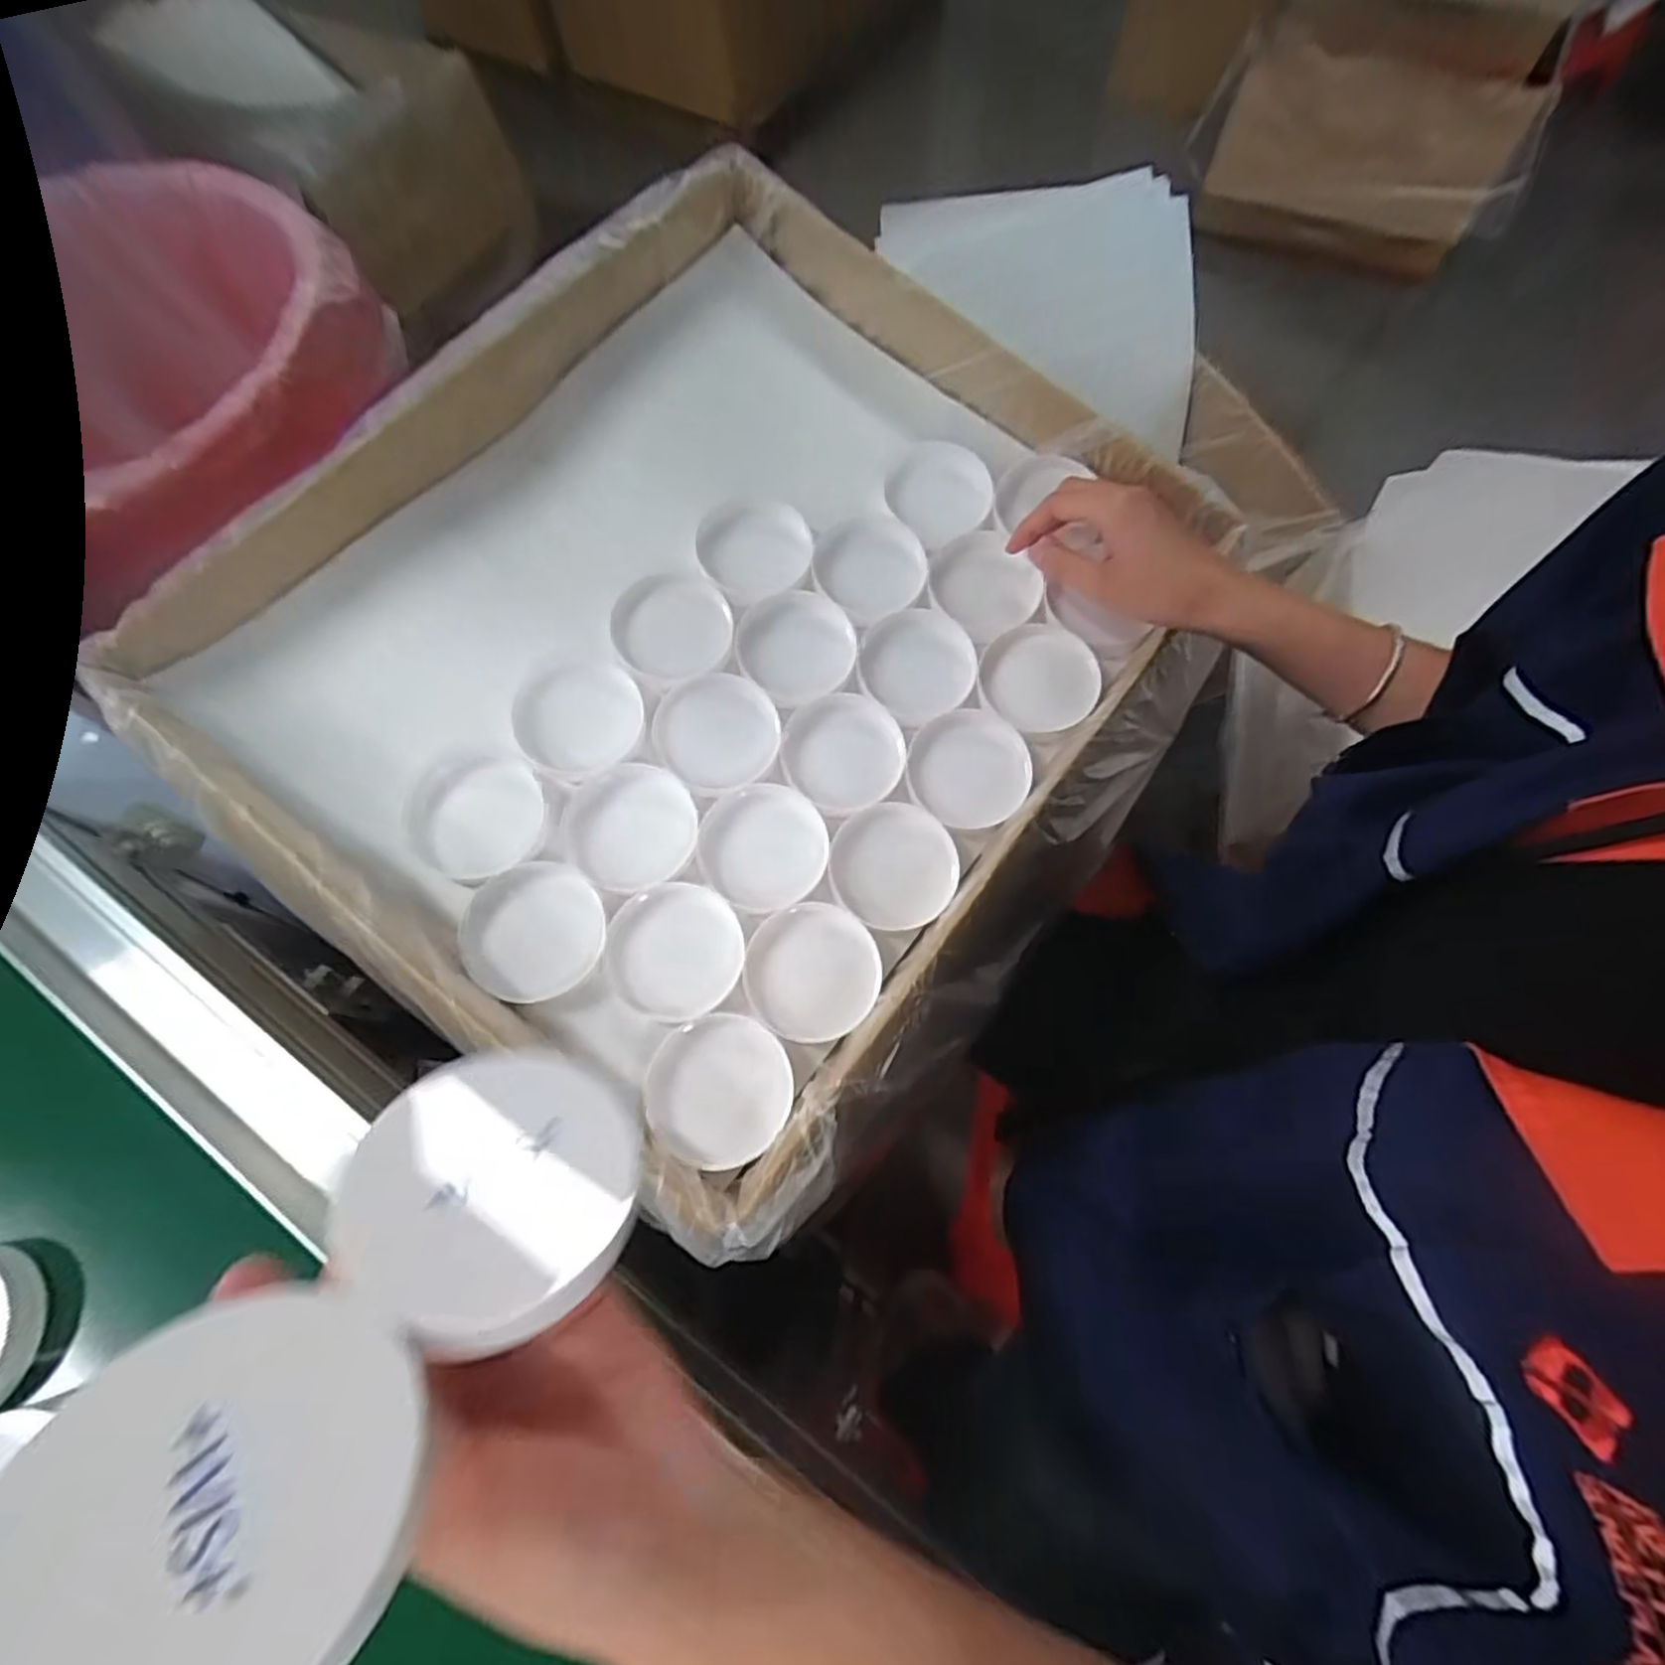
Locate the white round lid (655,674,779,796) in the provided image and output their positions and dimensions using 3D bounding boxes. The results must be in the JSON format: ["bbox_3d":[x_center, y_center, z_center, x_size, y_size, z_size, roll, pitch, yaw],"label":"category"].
[{"bbox_3d":[-0.072,-0.062,0.452,0.075,0.016,0.075,1,79,-5],"label":"white round lid"}]

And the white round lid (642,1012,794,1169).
[{"bbox_3d":[-0.062,0.138,0.390,0.076,0.019,0.074,-1,69,2],"label":"white round lid"}]

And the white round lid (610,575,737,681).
[{"bbox_3d":[-0.102,-0.131,0.459,0.073,0.008,0.066,-15,85,-14],"label":"white round lid"}]

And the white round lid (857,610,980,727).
[{"bbox_3d":[0.055,-0.109,0.471,0.073,0.016,0.075,-1,69,2],"label":"white round lid"}]

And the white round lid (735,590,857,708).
[{"bbox_3d":[-0.024,-0.121,0.470,0.074,0.012,0.076,-1,69,2],"label":"white round lid"}]

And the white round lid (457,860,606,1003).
[{"bbox_3d":[-0.168,0.055,0.407,0.075,0.006,0.076,2,71,-5],"label":"white round lid"}]

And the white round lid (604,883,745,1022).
[{"bbox_3d":[-0.089,0.068,0.414,0.074,0.008,0.074,1,87,-12],"label":"white round lid"}]

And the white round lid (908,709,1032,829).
[{"bbox_3d":[0.084,-0.041,0.450,0.072,0.017,0.073,-1,69,2],"label":"white round lid"}]

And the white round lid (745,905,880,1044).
[{"bbox_3d":[-0.011,0.081,0.417,0.074,0.018,0.074,-1,69,2],"label":"white round lid"}]

